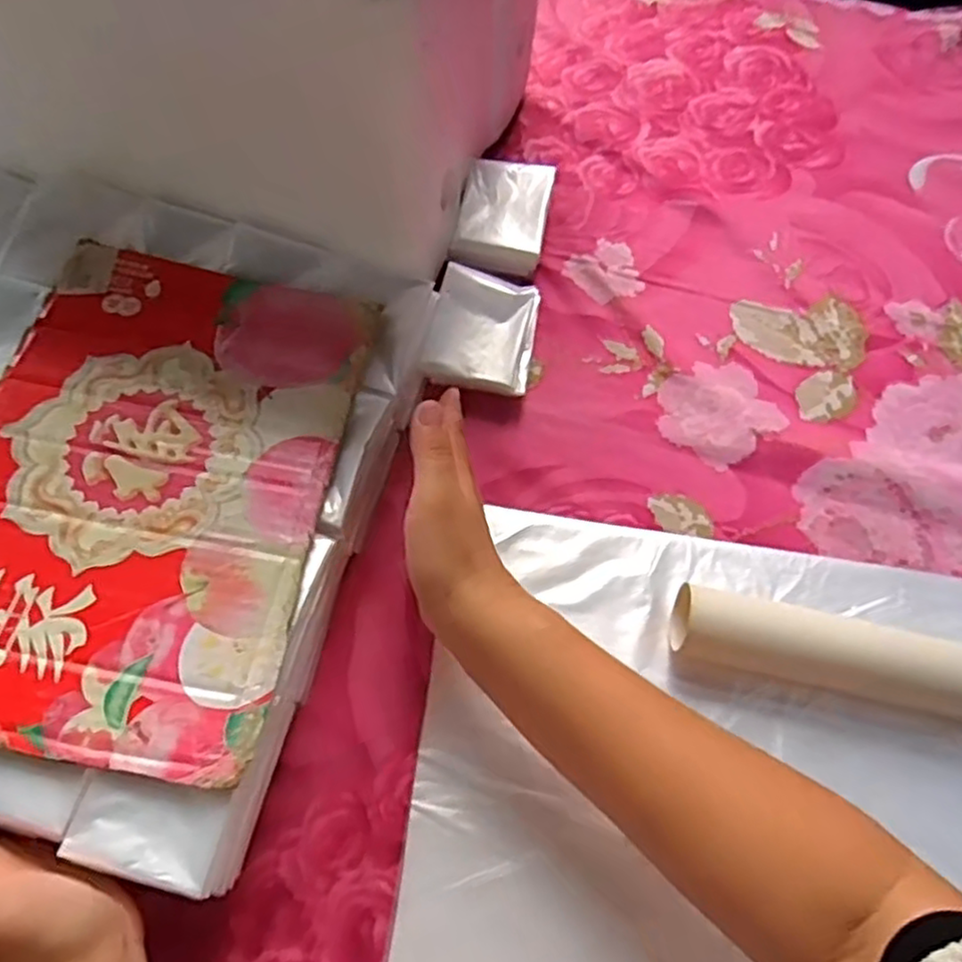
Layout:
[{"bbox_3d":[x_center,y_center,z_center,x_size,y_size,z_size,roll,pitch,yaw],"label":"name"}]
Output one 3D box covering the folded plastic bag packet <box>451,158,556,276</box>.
[{"bbox_3d":[0.018,-0.195,0.533,0.063,0.030,0.092,11,65,2],"label":"folded plastic bag packet"}]

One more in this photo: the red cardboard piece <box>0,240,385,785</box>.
[{"bbox_3d":[-0.179,-0.004,0.380,0.195,0.005,0.276,11,62,-1],"label":"red cardboard piece"}]

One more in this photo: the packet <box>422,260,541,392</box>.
[{"bbox_3d":[0.003,-0.100,0.486,0.068,0.028,0.083,12,65,3],"label":"packet"}]

